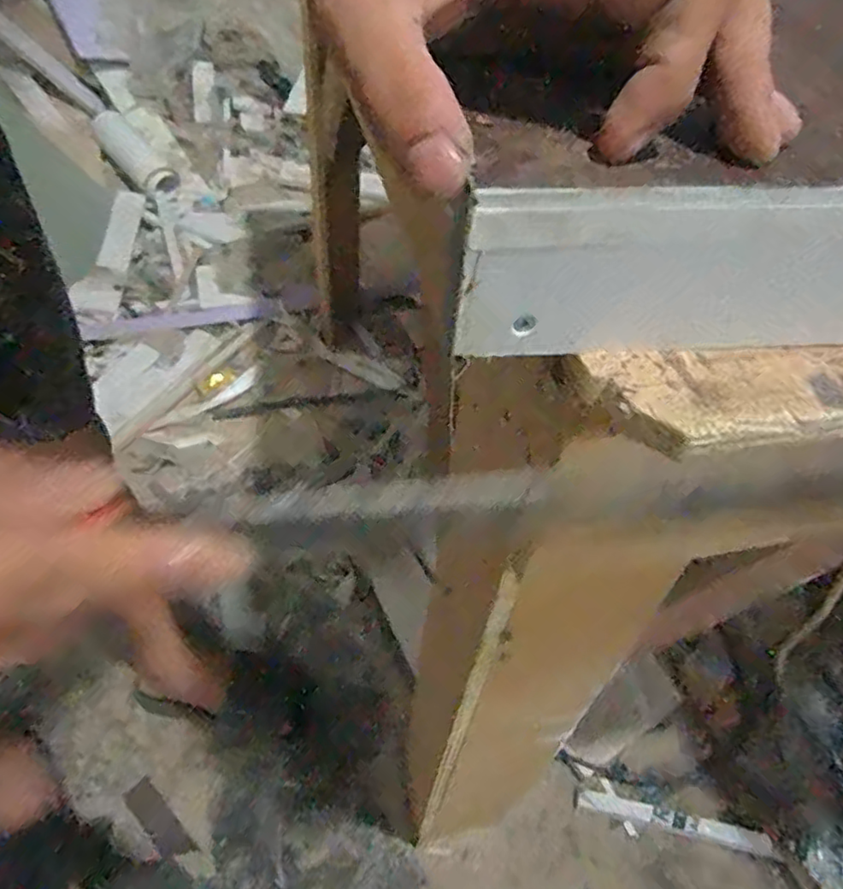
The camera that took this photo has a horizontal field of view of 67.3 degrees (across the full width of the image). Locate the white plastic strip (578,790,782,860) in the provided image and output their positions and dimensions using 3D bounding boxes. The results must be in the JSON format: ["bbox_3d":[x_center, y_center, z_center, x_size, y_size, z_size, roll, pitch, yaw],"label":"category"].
[{"bbox_3d":[0.336,0.501,0.838,0.249,0.007,0.025,11,47,8],"label":"white plastic strip"}]

